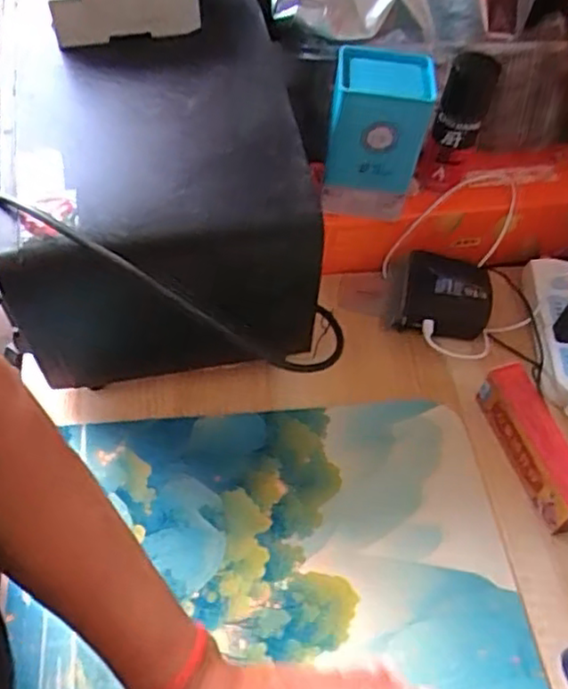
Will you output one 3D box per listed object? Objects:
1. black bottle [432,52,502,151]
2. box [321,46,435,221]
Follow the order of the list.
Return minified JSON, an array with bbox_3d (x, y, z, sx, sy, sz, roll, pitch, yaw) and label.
[{"bbox_3d":[0.168,-0.226,0.627,0.041,0.076,0.049,17,55,8],"label":"black bottle"},{"bbox_3d":[0.082,-0.190,0.617,0.085,0.125,0.079,11,54,2],"label":"box"}]

